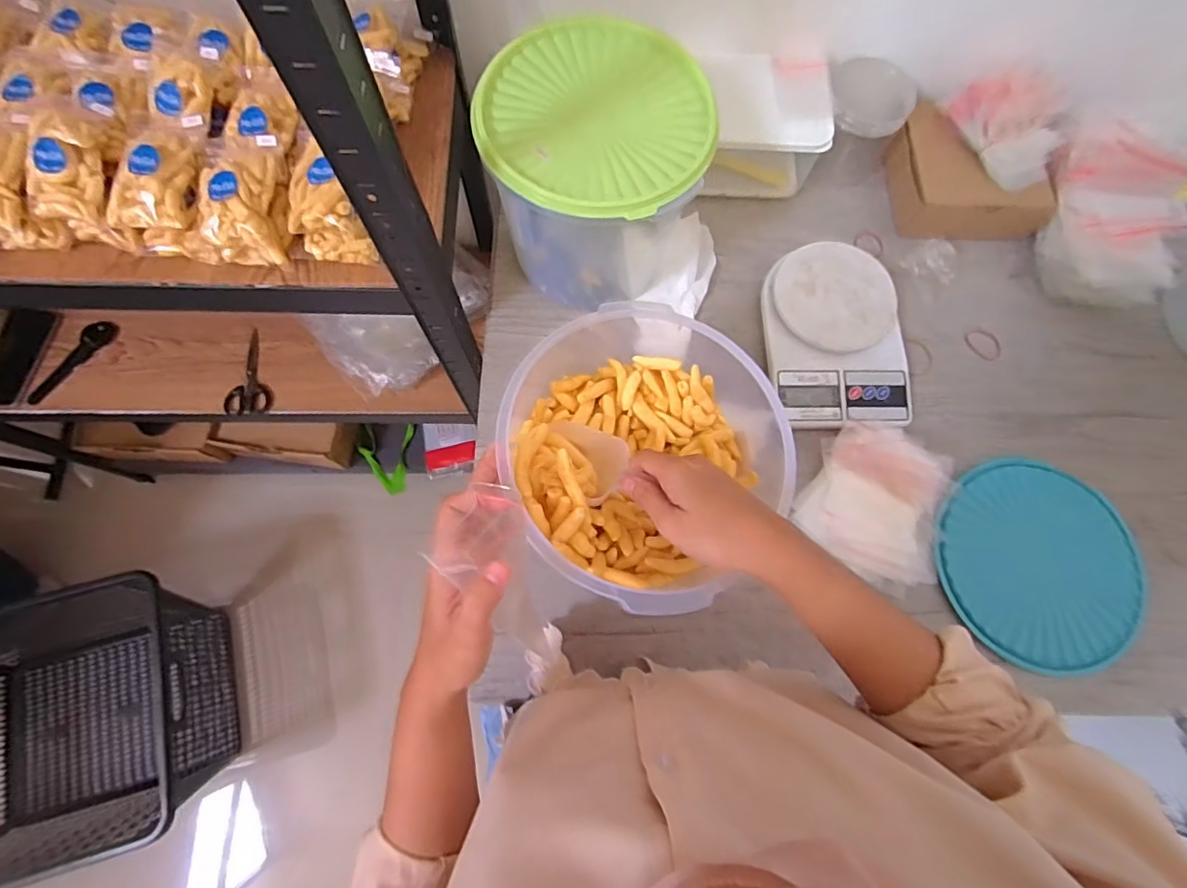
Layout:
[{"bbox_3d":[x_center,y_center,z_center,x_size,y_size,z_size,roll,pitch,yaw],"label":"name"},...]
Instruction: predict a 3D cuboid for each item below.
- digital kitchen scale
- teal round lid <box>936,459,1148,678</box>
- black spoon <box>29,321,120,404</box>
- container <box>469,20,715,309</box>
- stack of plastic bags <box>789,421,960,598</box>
[{"bbox_3d":[0.265,-0.119,0.592,0.148,0.029,0.202,-4,74,-3],"label":"digital kitchen scale"},{"bbox_3d":[0.451,0.117,0.539,0.202,0.021,0.203,1,74,-2],"label":"teal round lid"},{"bbox_3d":[-0.833,-0.133,0.860,0.048,0.015,0.163,31,75,7],"label":"black spoon"},{"bbox_3d":[0.000,-0.264,0.552,0.195,0.185,0.206,1,74,-2],"label":"container"},{"bbox_3d":[0.286,0.056,0.537,0.137,0.026,0.151,25,74,5],"label":"stack of plastic bags"}]

